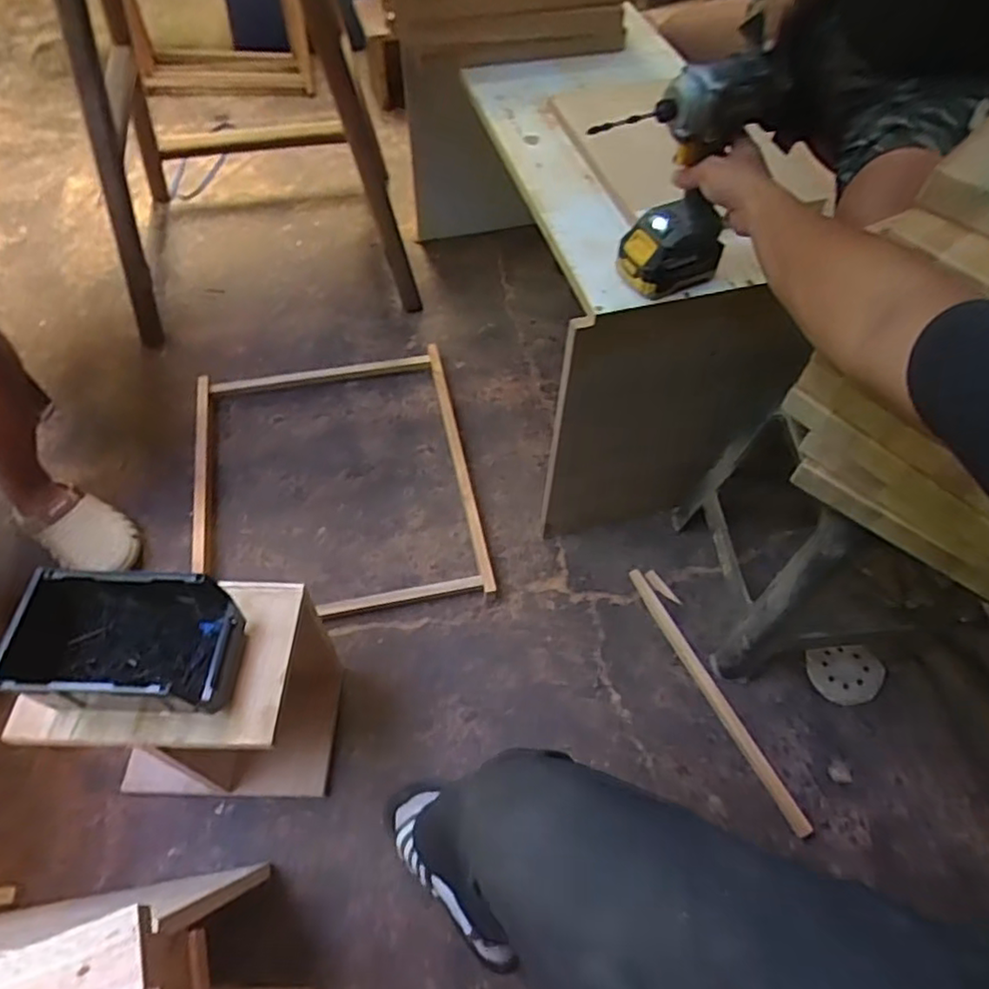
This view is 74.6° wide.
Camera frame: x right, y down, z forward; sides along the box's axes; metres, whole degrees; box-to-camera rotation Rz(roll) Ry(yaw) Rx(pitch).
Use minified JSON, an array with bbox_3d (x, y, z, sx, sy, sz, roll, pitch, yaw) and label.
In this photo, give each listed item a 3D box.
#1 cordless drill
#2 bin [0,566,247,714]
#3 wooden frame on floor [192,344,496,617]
[{"bbox_3d":[0.200,-0.335,0.712,0.194,0.221,0.065,-3,57,-6],"label":"cordless drill"},{"bbox_3d":[-0.381,0.159,0.690,0.201,0.113,0.132,3,56,-2],"label":"bin"},{"bbox_3d":[-0.303,-0.048,1.226,0.510,0.050,0.623,-9,54,-8],"label":"wooden frame on floor"}]

